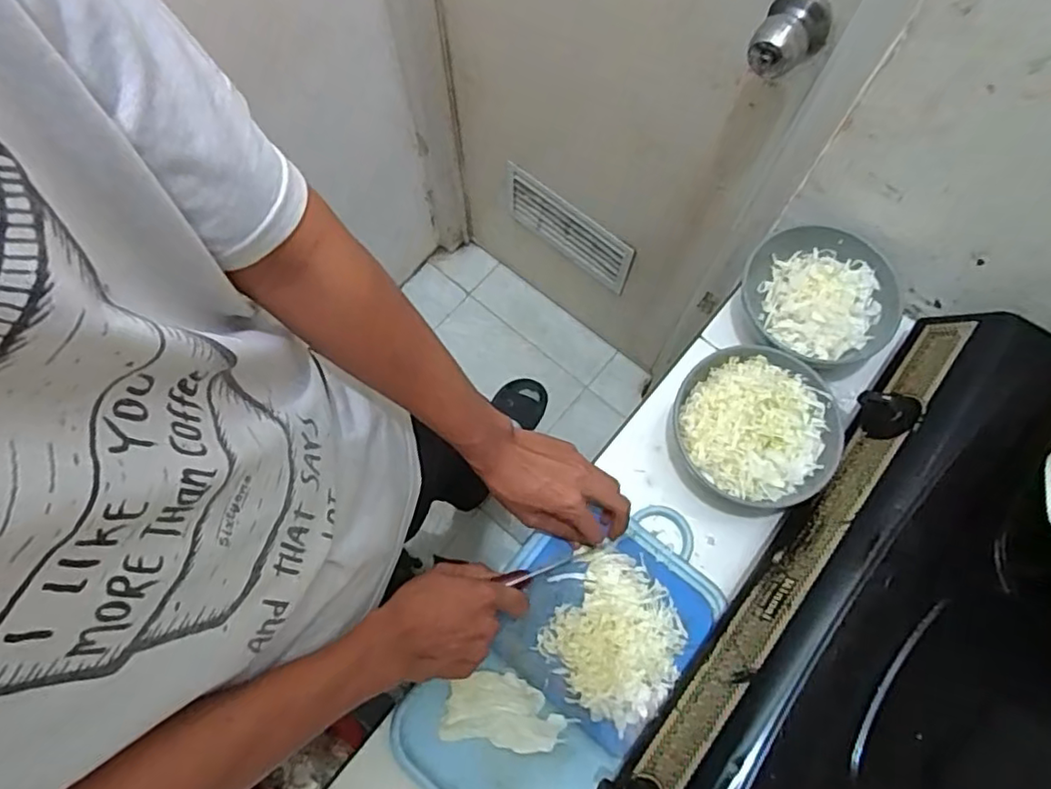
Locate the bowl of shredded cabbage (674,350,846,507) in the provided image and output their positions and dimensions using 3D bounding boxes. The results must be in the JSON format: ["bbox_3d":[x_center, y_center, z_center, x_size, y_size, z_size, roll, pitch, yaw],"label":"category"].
[{"bbox_3d":[0.231,0.035,0.633,0.154,0.055,0.147,14,73,5],"label":"bowl of shredded cabbage"}]

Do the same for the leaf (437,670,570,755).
[{"bbox_3d":[-0.021,0.295,0.580,0.108,0.012,0.063,8,72,3],"label":"leaf"}]

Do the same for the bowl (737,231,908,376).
[{"bbox_3d":[0.312,-0.091,0.669,0.155,0.063,0.150,0,72,0],"label":"bowl"}]

